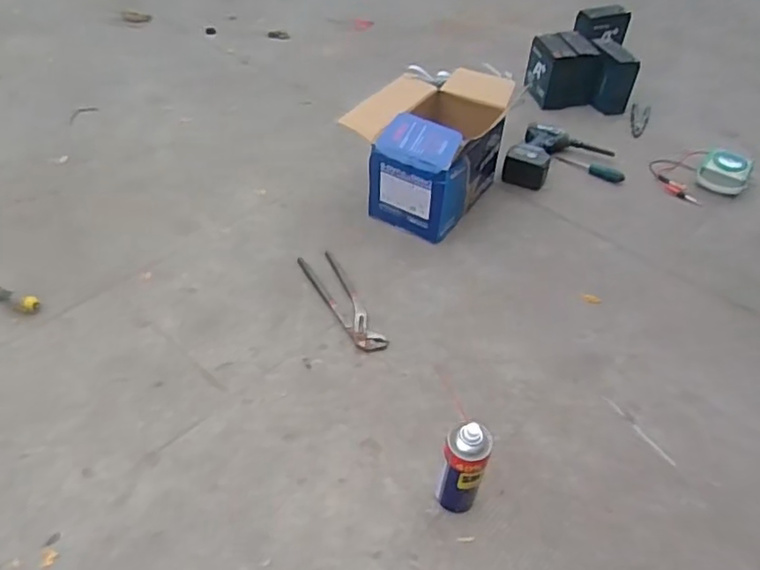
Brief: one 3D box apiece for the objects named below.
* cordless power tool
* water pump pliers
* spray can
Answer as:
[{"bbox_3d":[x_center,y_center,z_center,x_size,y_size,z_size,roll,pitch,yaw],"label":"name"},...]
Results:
[{"bbox_3d":[0.477,-0.347,1.614,0.228,0.073,0.294,23,47,20],"label":"cordless power tool"},{"bbox_3d":[-0.076,0.024,1.225,0.070,0.015,0.298,-18,47,-20],"label":"water pump pliers"},{"bbox_3d":[0.119,0.268,0.872,0.060,0.177,0.056,1,43,-1],"label":"spray can"}]

